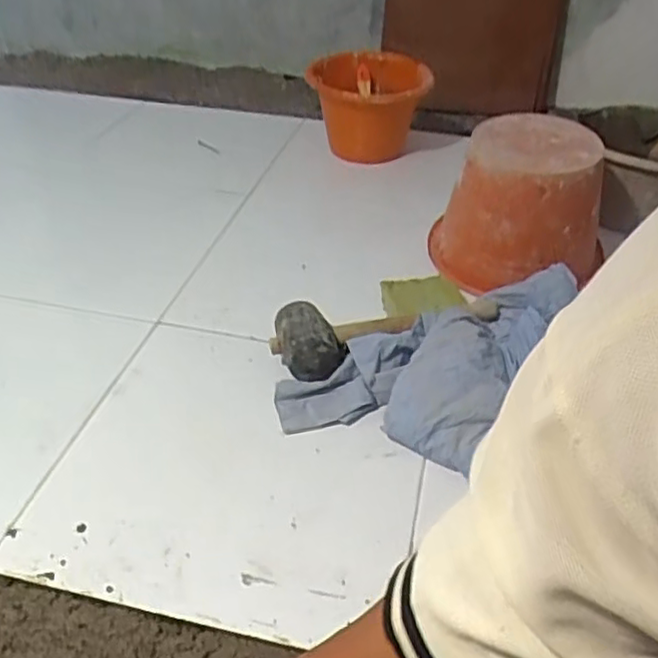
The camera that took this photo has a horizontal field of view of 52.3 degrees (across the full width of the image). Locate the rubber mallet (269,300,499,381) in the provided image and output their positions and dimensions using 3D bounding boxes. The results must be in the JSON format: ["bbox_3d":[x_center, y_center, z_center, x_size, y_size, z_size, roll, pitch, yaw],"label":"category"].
[{"bbox_3d":[0.075,-0.010,0.905,0.315,0.075,0.111,-15,41,-19],"label":"rubber mallet"}]

